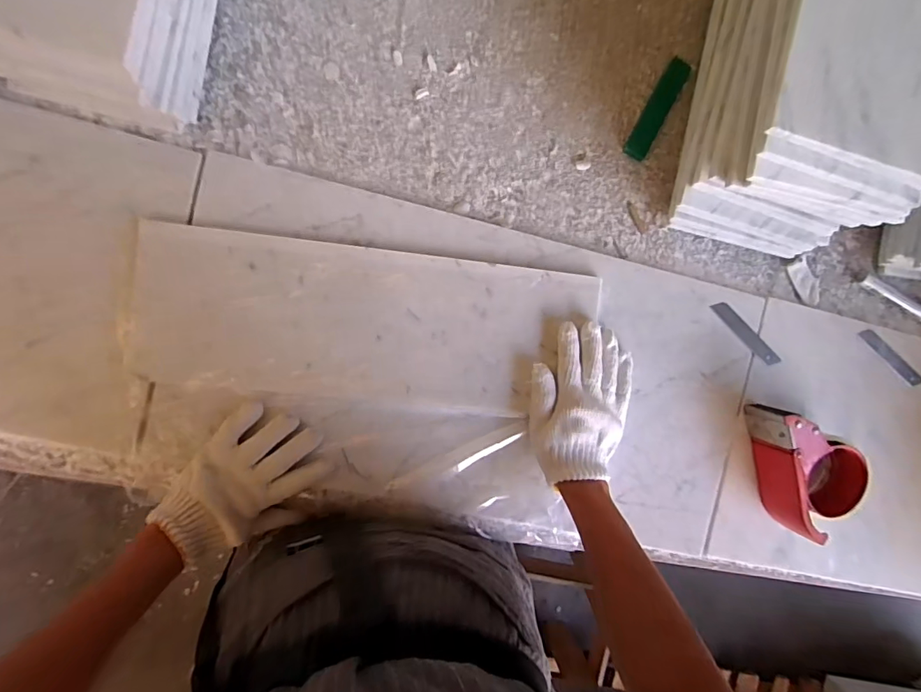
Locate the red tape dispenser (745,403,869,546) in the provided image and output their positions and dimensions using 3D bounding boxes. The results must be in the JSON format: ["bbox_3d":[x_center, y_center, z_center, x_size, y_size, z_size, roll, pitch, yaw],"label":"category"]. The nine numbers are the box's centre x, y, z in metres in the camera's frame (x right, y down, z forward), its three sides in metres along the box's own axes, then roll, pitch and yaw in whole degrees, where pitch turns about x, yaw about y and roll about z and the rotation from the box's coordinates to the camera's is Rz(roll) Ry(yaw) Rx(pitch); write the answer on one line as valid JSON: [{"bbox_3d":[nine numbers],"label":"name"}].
[{"bbox_3d":[0.377,0.127,0.530,0.091,0.060,0.143,-14,93,-6],"label":"red tape dispenser"}]

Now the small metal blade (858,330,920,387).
[{"bbox_3d":[0.485,0.013,0.554,0.089,0.005,0.018,41,87,-6],"label":"small metal blade"}]

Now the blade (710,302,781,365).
[{"bbox_3d":[0.322,-0.014,0.555,0.098,0.004,0.018,43,89,-5],"label":"blade"}]

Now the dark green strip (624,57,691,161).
[{"bbox_3d":[0.212,-0.253,0.529,0.026,0.009,0.111,28,88,-7],"label":"dark green strip"}]

